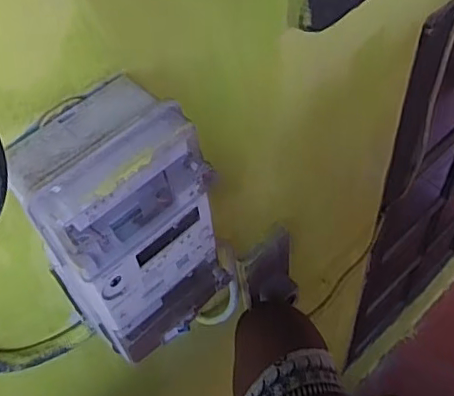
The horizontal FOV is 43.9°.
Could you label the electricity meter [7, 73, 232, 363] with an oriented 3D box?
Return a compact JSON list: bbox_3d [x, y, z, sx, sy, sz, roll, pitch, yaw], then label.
[{"bbox_3d":[-0.086,0.044,0.523,0.105,0.282,0.131,36,65,27],"label":"electricity meter"}]

